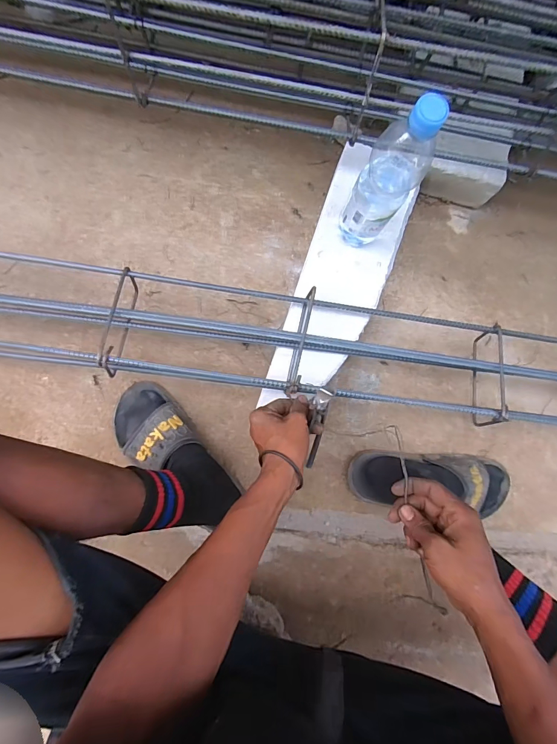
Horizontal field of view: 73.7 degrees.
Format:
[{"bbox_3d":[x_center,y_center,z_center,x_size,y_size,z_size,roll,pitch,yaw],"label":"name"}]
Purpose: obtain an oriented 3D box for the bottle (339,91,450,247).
[{"bbox_3d":[0.131,-0.230,0.465,0.071,0.237,0.055,29,83,-1],"label":"bottle"}]

